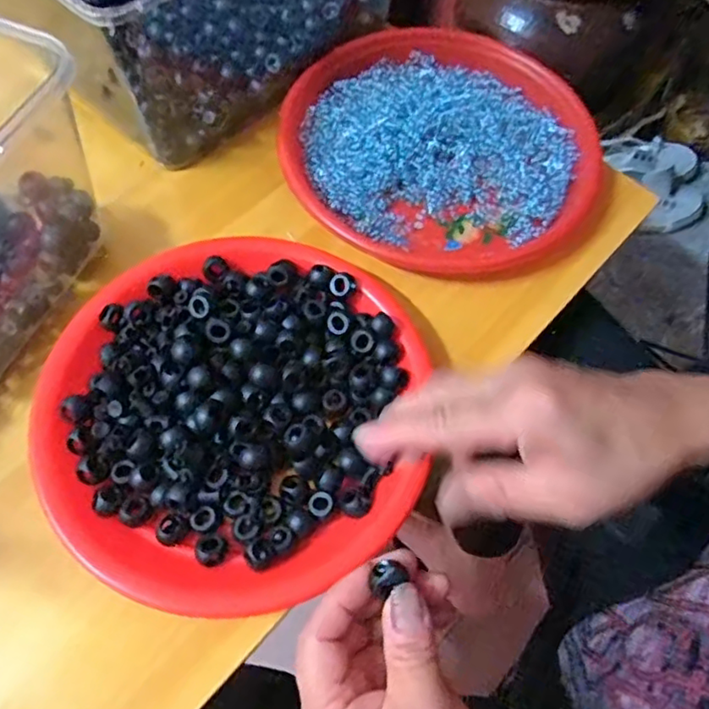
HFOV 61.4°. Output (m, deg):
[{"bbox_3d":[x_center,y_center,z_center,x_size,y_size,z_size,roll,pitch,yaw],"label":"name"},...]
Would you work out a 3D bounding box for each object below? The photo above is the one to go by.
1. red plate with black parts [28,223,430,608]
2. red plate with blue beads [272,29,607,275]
[{"bbox_3d":[-0.073,0.027,0.362,0.223,0.042,0.226,1,64,-2],"label":"red plate with black parts"},{"bbox_3d":[0.064,-0.166,0.466,0.236,0.027,0.222,1,64,-2],"label":"red plate with blue beads"}]

